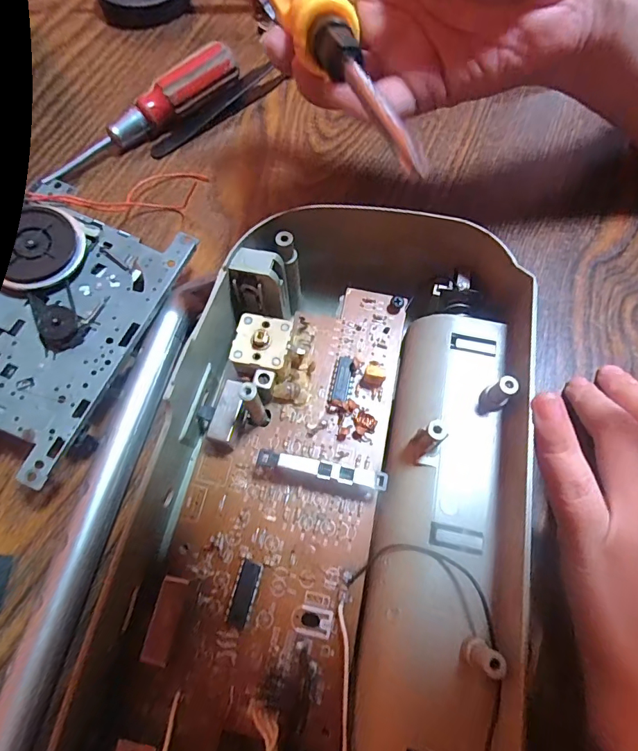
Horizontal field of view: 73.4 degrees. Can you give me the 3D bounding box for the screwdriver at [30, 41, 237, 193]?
[{"bbox_3d":[-0.103,-0.144,0.239,0.129,0.026,0.018,-38,73,-14],"label":"screwdriver"}]

